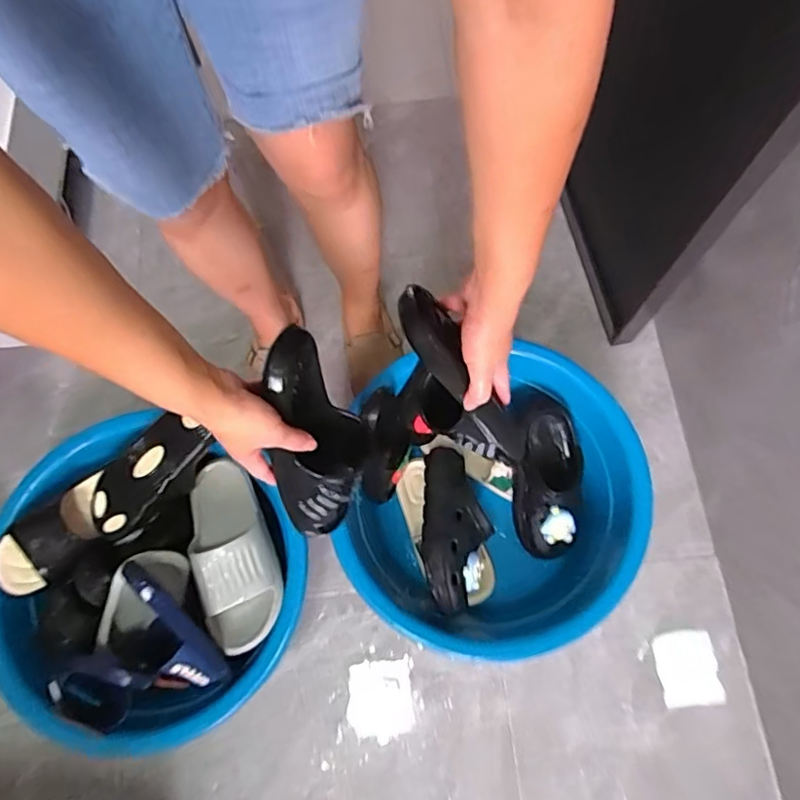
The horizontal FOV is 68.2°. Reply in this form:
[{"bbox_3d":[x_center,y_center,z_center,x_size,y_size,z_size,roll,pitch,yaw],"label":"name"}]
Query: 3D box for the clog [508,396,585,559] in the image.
[{"bbox_3d":[0.228,0.122,0.918,0.101,0.088,0.246,0,88,2],"label":"clog"}]

